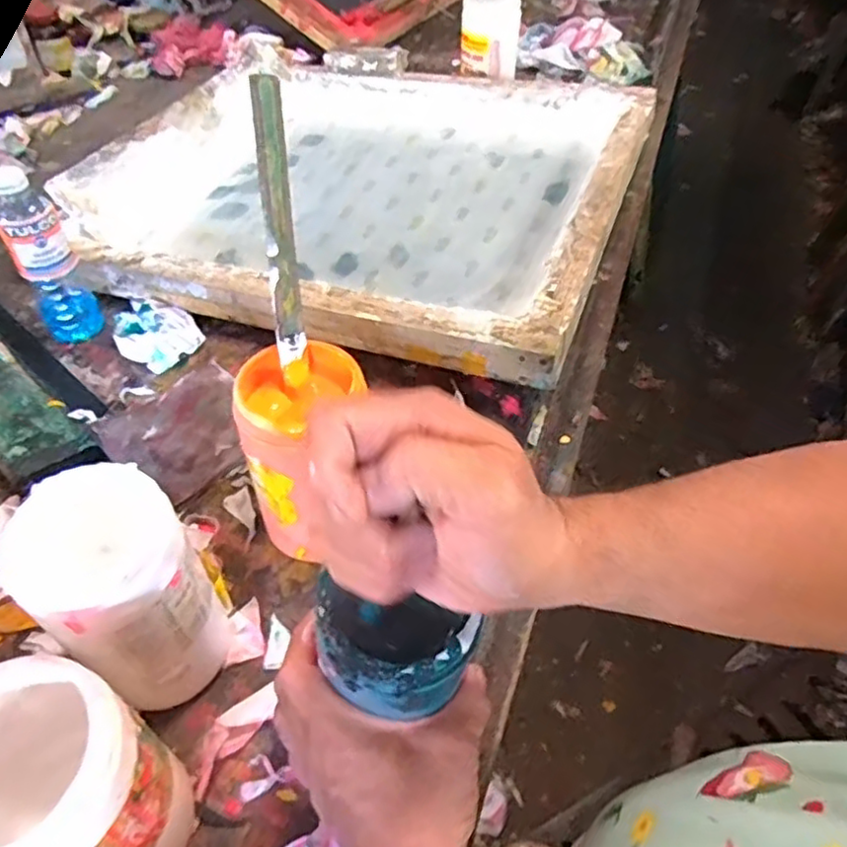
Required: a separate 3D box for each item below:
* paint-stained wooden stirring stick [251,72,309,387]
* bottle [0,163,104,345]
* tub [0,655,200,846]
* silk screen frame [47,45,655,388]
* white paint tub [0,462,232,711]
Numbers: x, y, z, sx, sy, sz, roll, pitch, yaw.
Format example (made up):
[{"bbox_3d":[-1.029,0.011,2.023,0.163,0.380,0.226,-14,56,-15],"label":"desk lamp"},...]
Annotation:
[{"bbox_3d":[-0.098,-0.124,0.453,0.020,0.199,0.008,-3,20,-4],"label":"paint-stained wooden stirring stick"},{"bbox_3d":[-0.391,-0.175,0.686,0.060,0.164,0.052,-31,56,-25],"label":"bottle"},{"bbox_3d":[-0.191,0.206,0.365,0.094,0.171,0.089,1,49,-1],"label":"tub"},{"bbox_3d":[-0.066,-0.341,0.903,0.643,0.078,0.624,17,50,13],"label":"silk screen frame"},{"bbox_3d":[-0.193,0.116,0.442,0.094,0.170,0.089,1,49,-1],"label":"white paint tub"}]

